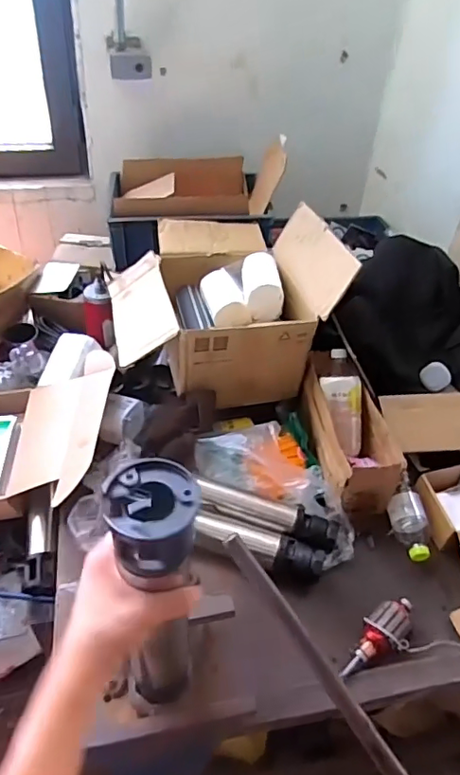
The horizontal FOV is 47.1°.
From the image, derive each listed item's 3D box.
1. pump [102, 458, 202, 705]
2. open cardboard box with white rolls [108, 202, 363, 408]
[{"bbox_3d":[-0.065,0.217,0.511,0.069,0.346,0.072,1,38,-1],"label":"pump"},{"bbox_3d":[-0.030,-0.216,1.096,0.418,0.232,0.436,-6,43,-13],"label":"open cardboard box with white rolls"}]

